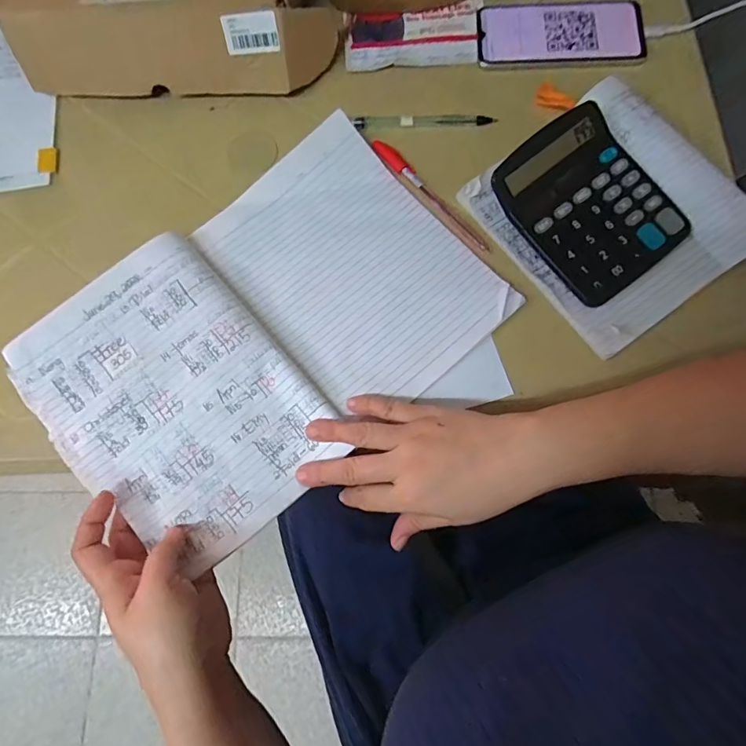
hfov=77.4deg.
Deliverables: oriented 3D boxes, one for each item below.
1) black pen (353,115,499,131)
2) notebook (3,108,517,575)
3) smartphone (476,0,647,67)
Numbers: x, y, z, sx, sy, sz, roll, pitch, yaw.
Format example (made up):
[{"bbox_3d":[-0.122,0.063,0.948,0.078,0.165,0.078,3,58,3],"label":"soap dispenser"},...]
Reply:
[{"bbox_3d":[0.049,-0.242,0.448,0.134,0.011,0.014,2,75,2],"label":"black pen"},{"bbox_3d":[-0.079,-0.031,0.391,0.360,0.029,0.265,-36,77,-7],"label":"notebook"},{"bbox_3d":[0.184,-0.335,0.460,0.157,0.015,0.074,2,75,2],"label":"smartphone"}]

